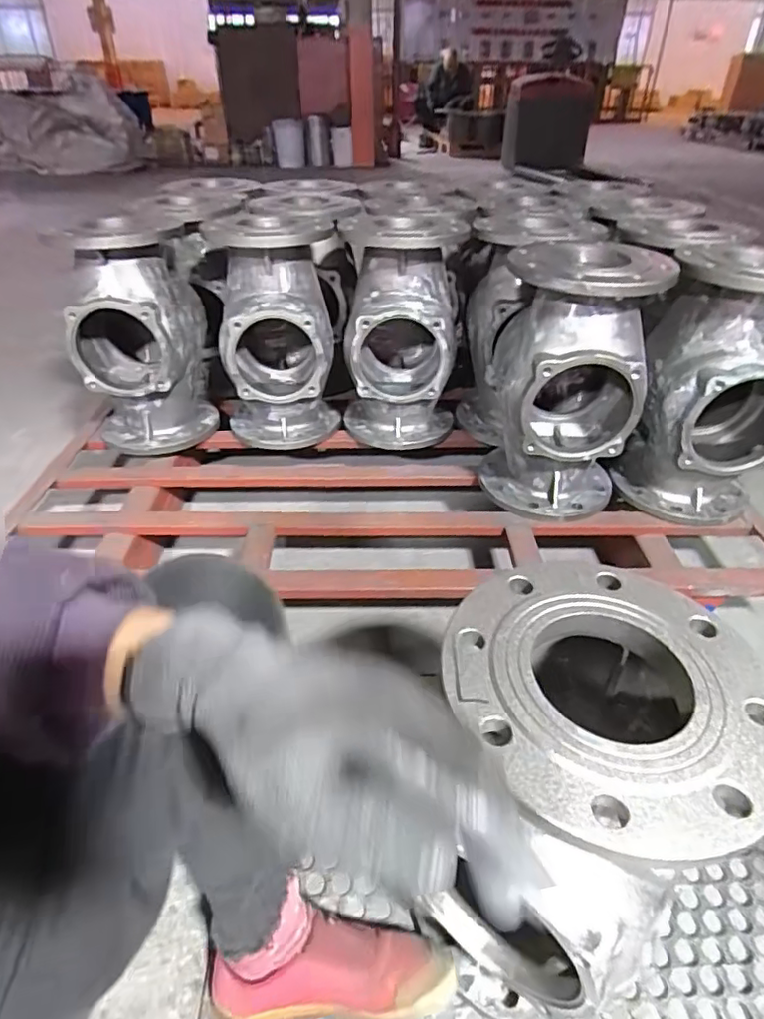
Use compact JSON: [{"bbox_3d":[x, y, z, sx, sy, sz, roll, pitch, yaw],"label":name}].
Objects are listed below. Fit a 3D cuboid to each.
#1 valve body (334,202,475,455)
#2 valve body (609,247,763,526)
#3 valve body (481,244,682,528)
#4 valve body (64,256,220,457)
[{"bbox_3d":[0.037,-0.331,1.051,0.191,0.353,0.266,2,37,3],"label":"valve body"},{"bbox_3d":[0.485,-0.178,0.845,0.226,0.355,0.213,18,40,22],"label":"valve body"},{"bbox_3d":[0.266,-0.200,0.864,0.209,0.354,0.253,7,37,10],"label":"valve body"},{"bbox_3d":[-0.427,-0.289,1.038,0.211,0.314,0.255,-10,38,-14],"label":"valve body"}]

